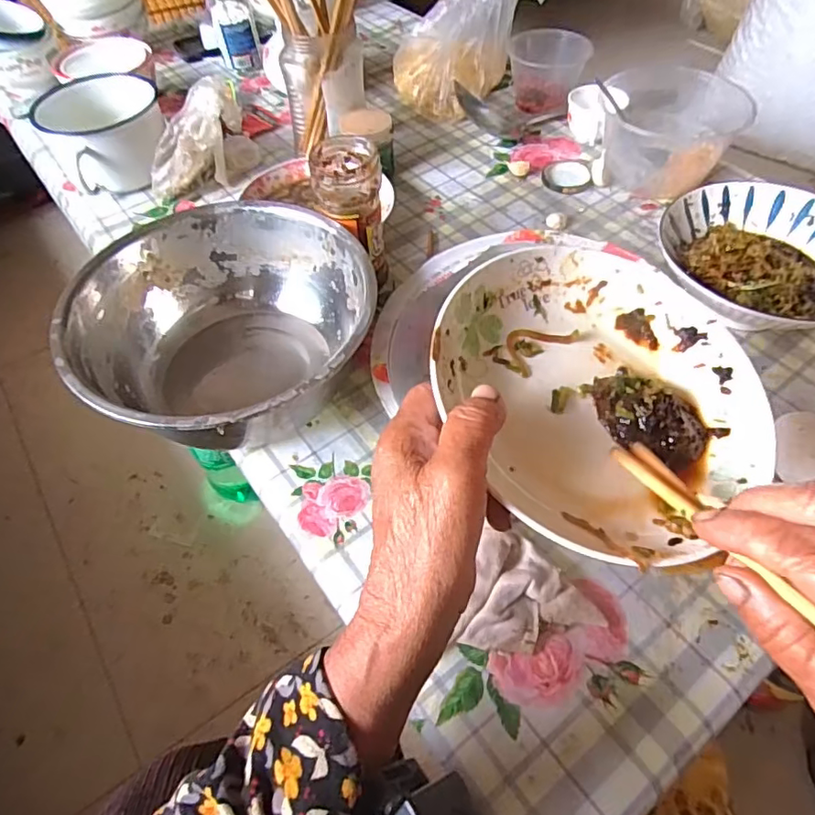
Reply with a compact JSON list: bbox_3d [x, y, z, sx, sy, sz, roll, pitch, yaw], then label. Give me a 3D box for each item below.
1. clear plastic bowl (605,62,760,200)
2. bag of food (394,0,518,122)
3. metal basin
[{"bbox_3d":[0.309,-0.330,0.673,0.152,0.084,0.150,0,55,0],"label":"clear plastic bowl"},{"bbox_3d":[0.069,-0.510,0.751,0.171,0.178,0.137,0,55,0],"label":"bag of food"},{"bbox_3d":[-0.148,-0.053,0.494,0.234,0.126,0.238,0,55,0],"label":"metal basin"}]

